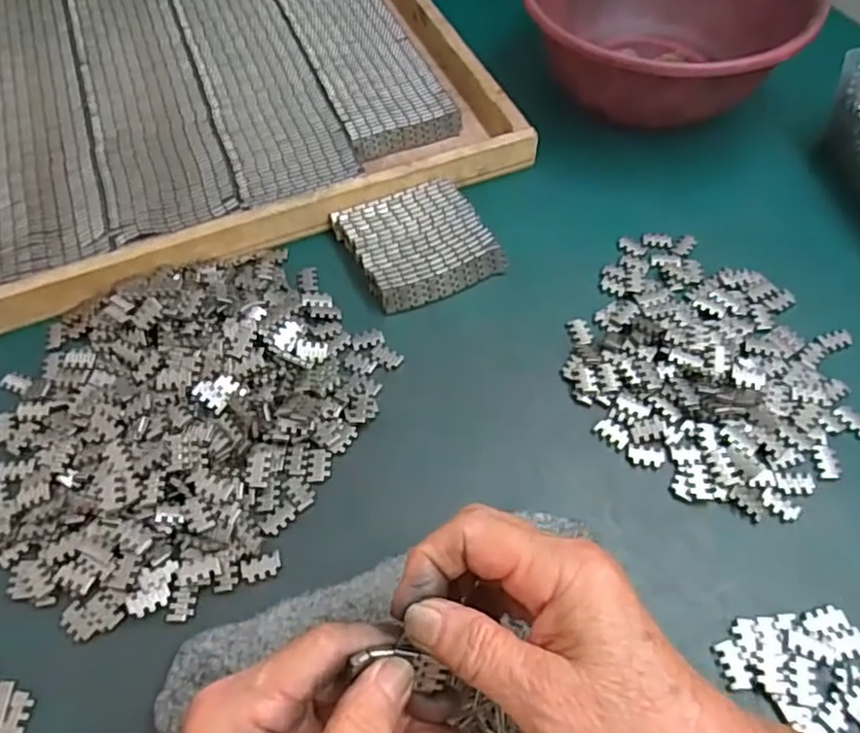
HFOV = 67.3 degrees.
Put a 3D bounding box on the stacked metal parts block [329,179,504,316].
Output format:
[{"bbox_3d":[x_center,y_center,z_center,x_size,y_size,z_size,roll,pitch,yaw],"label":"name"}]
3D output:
[{"bbox_3d":[-0.008,-0.085,0.440,0.088,0.018,0.088,-24,58,-13],"label":"stacked metal parts block"}]

